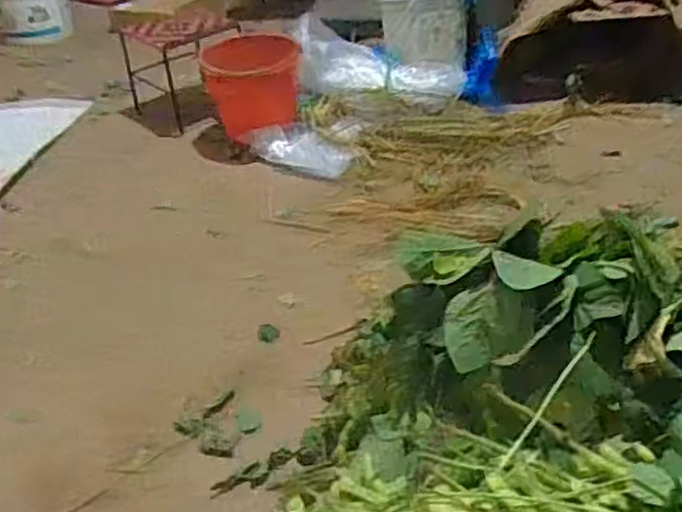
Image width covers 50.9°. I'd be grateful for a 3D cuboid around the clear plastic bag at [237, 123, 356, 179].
[{"bbox_3d":[-0.105,-0.256,1.690,0.302,0.036,0.138,21,44,31],"label":"clear plastic bag"}]

